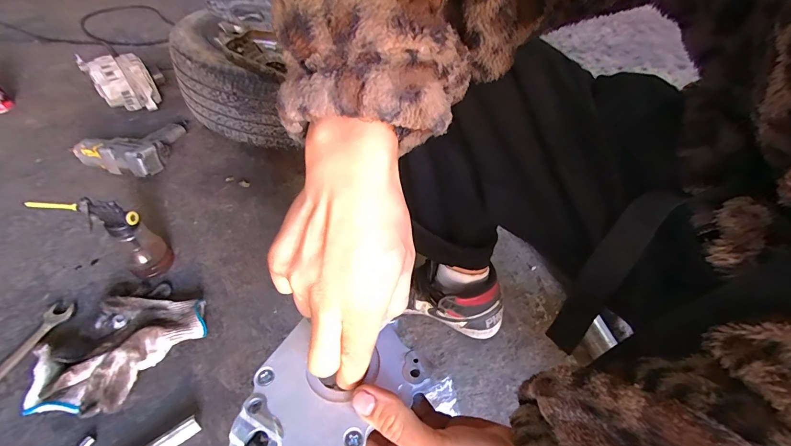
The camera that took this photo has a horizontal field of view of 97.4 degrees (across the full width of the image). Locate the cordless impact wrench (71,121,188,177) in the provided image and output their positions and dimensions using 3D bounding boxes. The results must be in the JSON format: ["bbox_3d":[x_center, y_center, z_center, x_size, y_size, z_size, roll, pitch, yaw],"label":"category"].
[{"bbox_3d":[-0.626,-0.192,0.828,0.175,0.088,0.208,-5,47,-1],"label":"cordless impact wrench"}]

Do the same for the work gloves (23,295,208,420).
[{"bbox_3d":[-0.408,0.173,0.512,0.149,0.046,0.216,27,54,26],"label":"work gloves"}]

